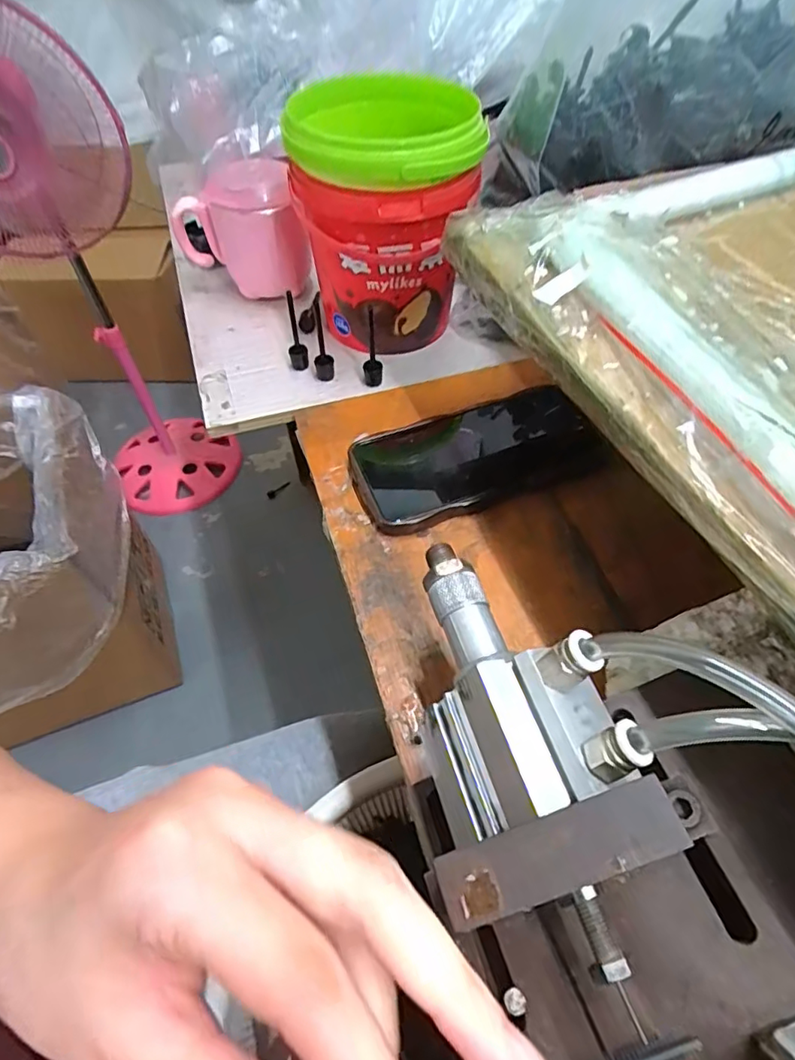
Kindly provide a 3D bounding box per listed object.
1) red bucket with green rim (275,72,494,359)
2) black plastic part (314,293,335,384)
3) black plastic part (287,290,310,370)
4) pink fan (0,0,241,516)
[{"bbox_3d":[-0.010,-0.227,0.418,0.127,0.152,0.130,-5,55,-3],"label":"red bucket with green rim"},{"bbox_3d":[-0.058,-0.143,0.417,0.015,0.067,0.018,-9,55,-6],"label":"black plastic part"},{"bbox_3d":[-0.079,-0.154,0.420,0.014,0.063,0.019,-10,55,-7],"label":"black plastic part"},{"bbox_3d":[-0.566,-0.393,0.988,0.343,0.853,0.275,-25,58,-17],"label":"pink fan"}]

